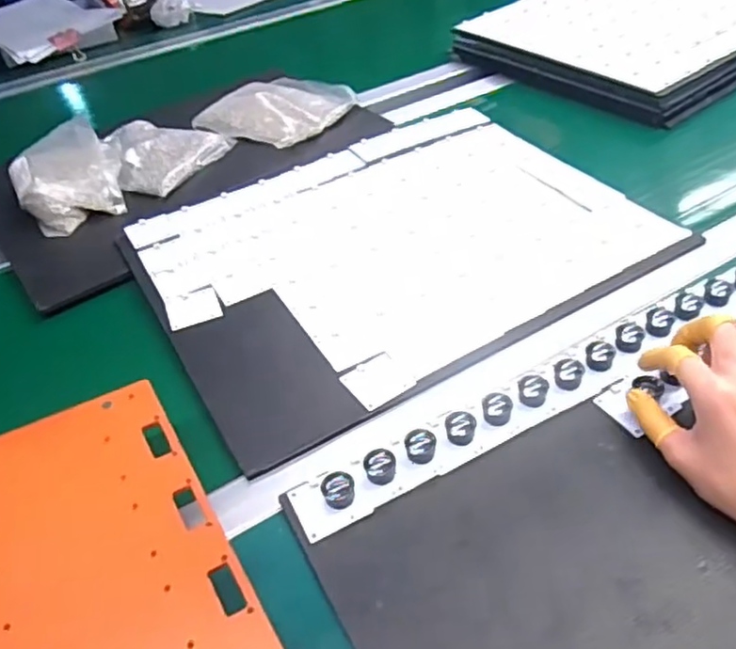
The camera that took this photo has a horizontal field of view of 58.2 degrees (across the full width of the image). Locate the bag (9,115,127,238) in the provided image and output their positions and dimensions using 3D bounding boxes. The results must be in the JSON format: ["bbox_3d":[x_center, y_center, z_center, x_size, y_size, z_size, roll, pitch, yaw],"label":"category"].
[{"bbox_3d":[-0.356,-0.177,0.784,0.124,0.051,0.160,-33,49,-24],"label":"bag"}]

